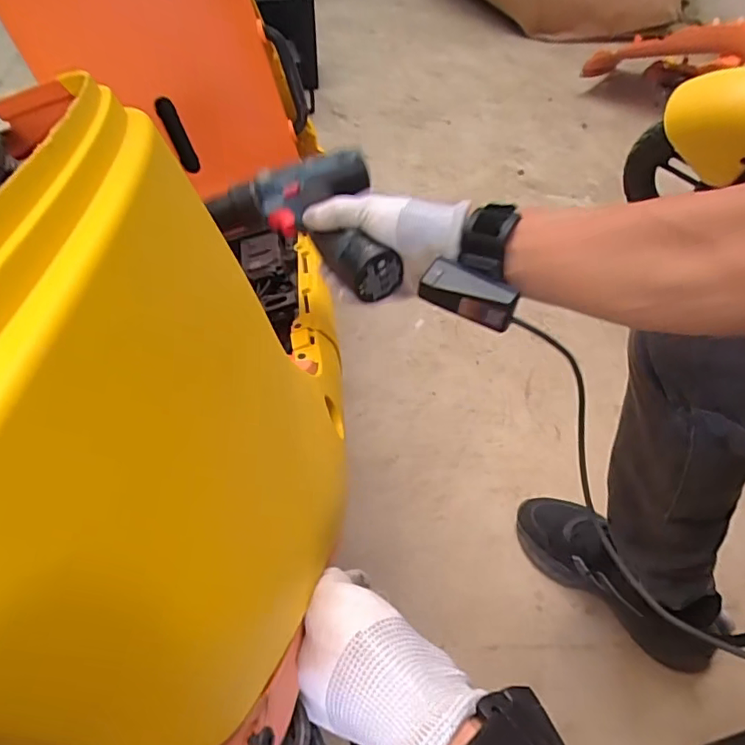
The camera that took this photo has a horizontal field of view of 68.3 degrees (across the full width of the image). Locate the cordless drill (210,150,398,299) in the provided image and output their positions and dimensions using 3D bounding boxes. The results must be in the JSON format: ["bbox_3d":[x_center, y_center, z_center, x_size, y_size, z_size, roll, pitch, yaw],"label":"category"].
[{"bbox_3d":[-0.070,-0.129,0.506,0.155,0.061,0.172,-8,52,-8],"label":"cordless drill"}]

